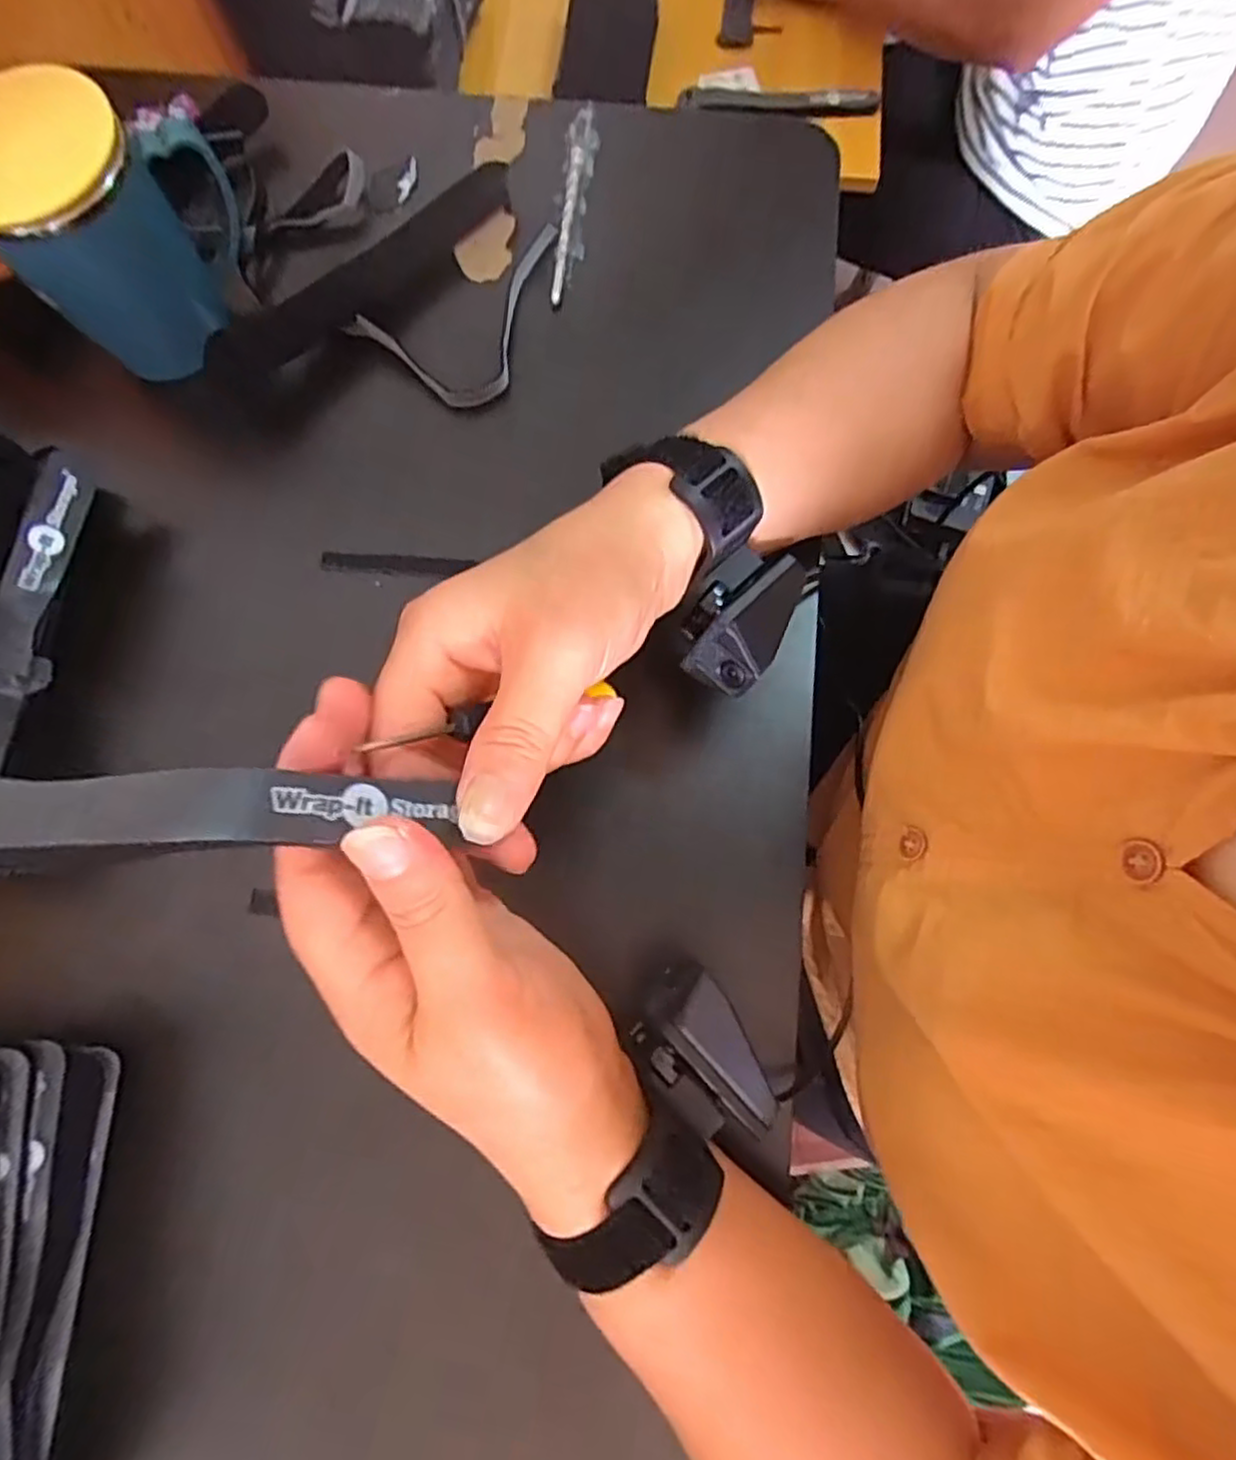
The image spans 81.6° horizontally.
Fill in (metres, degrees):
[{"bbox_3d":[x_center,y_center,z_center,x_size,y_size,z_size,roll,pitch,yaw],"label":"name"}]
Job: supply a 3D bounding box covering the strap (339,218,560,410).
[{"bbox_3d":[-0.074,-0.224,0.403,0.127,0.029,0.075,-31,79,-7],"label":"strap"}]

